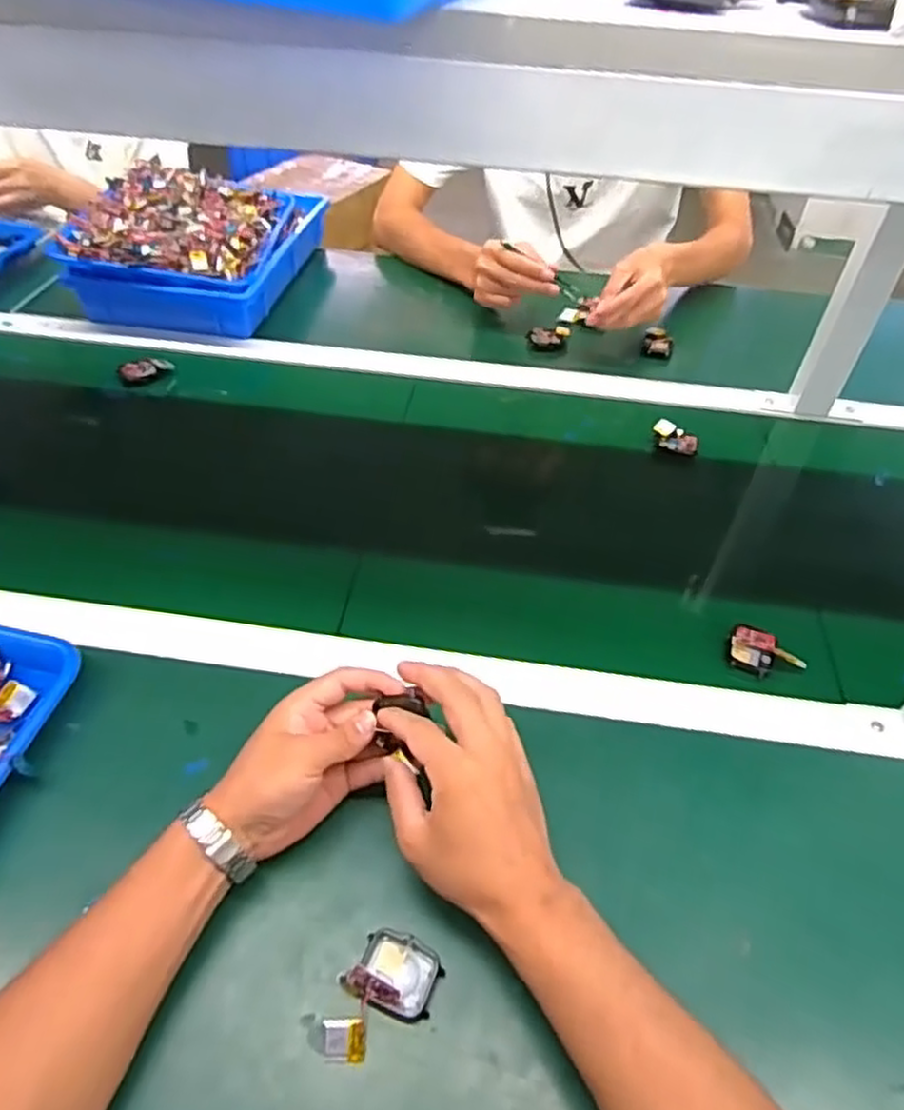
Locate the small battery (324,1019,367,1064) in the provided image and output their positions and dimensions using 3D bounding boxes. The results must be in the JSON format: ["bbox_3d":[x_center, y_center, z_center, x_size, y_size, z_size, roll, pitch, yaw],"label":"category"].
[{"bbox_3d":[-0.059,0.269,0.388,0.023,0.007,0.020,-4,47,-6],"label":"small battery"}]

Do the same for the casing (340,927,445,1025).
[{"bbox_3d":[-0.032,0.244,0.410,0.049,0.019,0.040,18,48,14],"label":"casing"}]

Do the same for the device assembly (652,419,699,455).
[{"bbox_3d":[0.247,-0.131,0.776,0.049,0.017,0.035,15,48,12],"label":"device assembly"}]

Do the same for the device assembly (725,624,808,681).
[{"bbox_3d":[0.258,0.080,0.581,0.055,0.020,0.038,12,47,9],"label":"device assembly"}]

